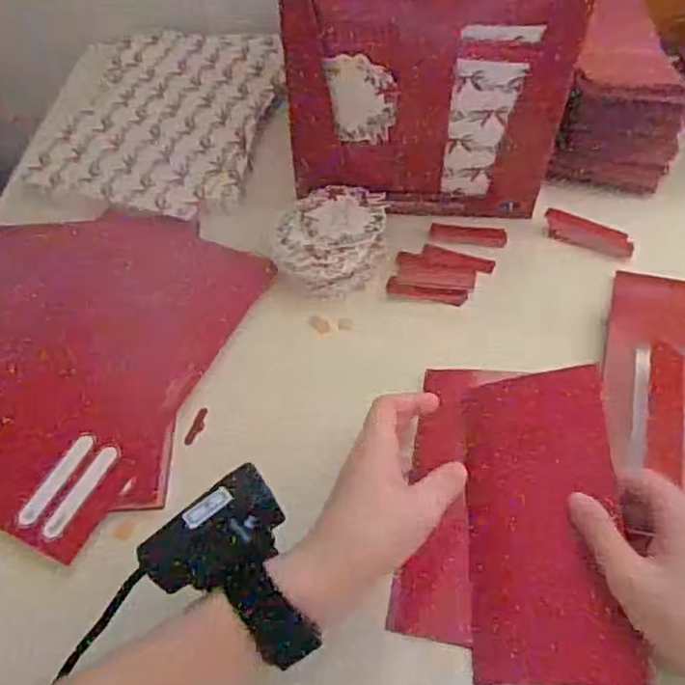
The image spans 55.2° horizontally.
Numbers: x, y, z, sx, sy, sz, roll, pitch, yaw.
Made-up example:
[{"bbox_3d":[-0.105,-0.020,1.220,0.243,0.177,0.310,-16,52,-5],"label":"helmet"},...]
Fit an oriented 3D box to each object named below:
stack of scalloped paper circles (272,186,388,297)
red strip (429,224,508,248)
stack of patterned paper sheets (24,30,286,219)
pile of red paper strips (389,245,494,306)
[{"bbox_3d":[-0.008,-0.082,0.515,0.078,0.031,0.096,8,52,8],"label":"stack of scalloped paper circles"},{"bbox_3d":[0.104,-0.090,0.540,0.062,0.006,0.018,10,62,10],"label":"red strip"},{"bbox_3d":[-0.164,-0.224,0.635,0.189,0.019,0.265,11,53,10],"label":"stack of patterned paper sheets"},{"bbox_3d":[0.078,-0.054,0.518,0.073,0.006,0.057,13,53,11],"label":"pile of red paper strips"}]

